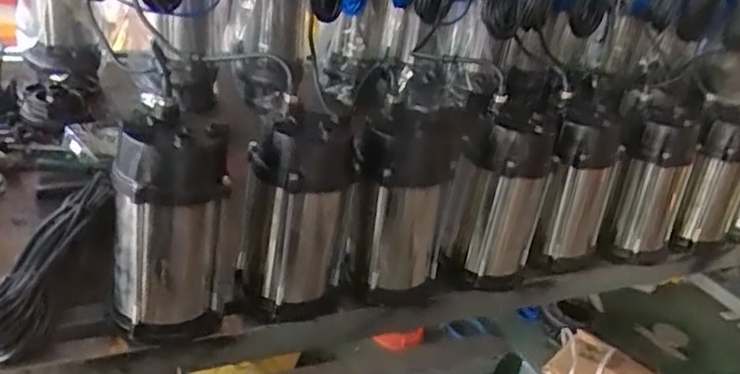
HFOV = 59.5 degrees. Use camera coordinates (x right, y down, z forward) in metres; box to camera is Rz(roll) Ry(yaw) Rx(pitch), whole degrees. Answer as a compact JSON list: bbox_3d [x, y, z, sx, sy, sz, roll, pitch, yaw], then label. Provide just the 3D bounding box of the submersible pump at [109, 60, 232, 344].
[{"bbox_3d":[-0.239,0.048,0.771,0.132,0.252,0.108,0,28,-17],"label":"submersible pump"}]

